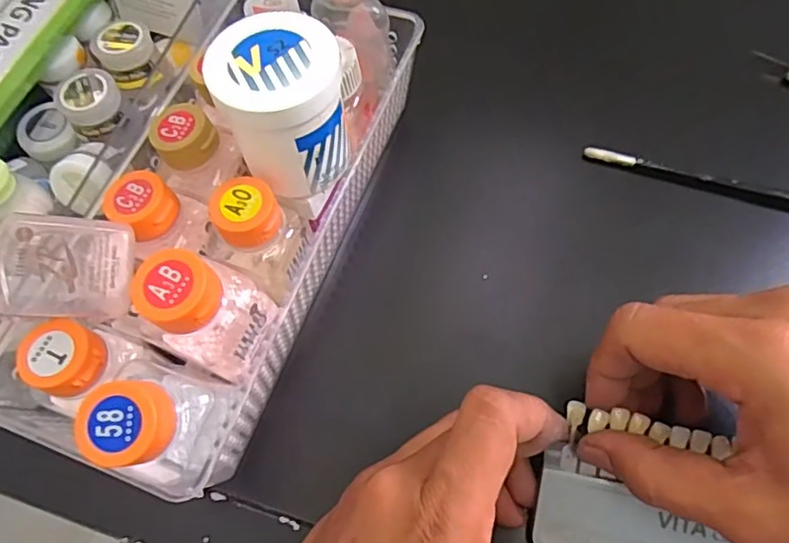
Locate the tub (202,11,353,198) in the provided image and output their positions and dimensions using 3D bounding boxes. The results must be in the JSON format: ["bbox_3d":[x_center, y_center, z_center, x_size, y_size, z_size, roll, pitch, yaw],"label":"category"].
[{"bbox_3d":[-0.047,-0.071,0.263,0.052,0.058,0.058,-22,66,-8],"label":"tub"}]

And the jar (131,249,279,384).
[{"bbox_3d":[-0.077,0.016,0.244,0.035,0.061,0.042,23,68,13],"label":"jar"}]

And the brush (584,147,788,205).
[{"bbox_3d":[0.204,-0.046,0.328,0.189,0.010,0.008,16,67,10],"label":"brush"}]

